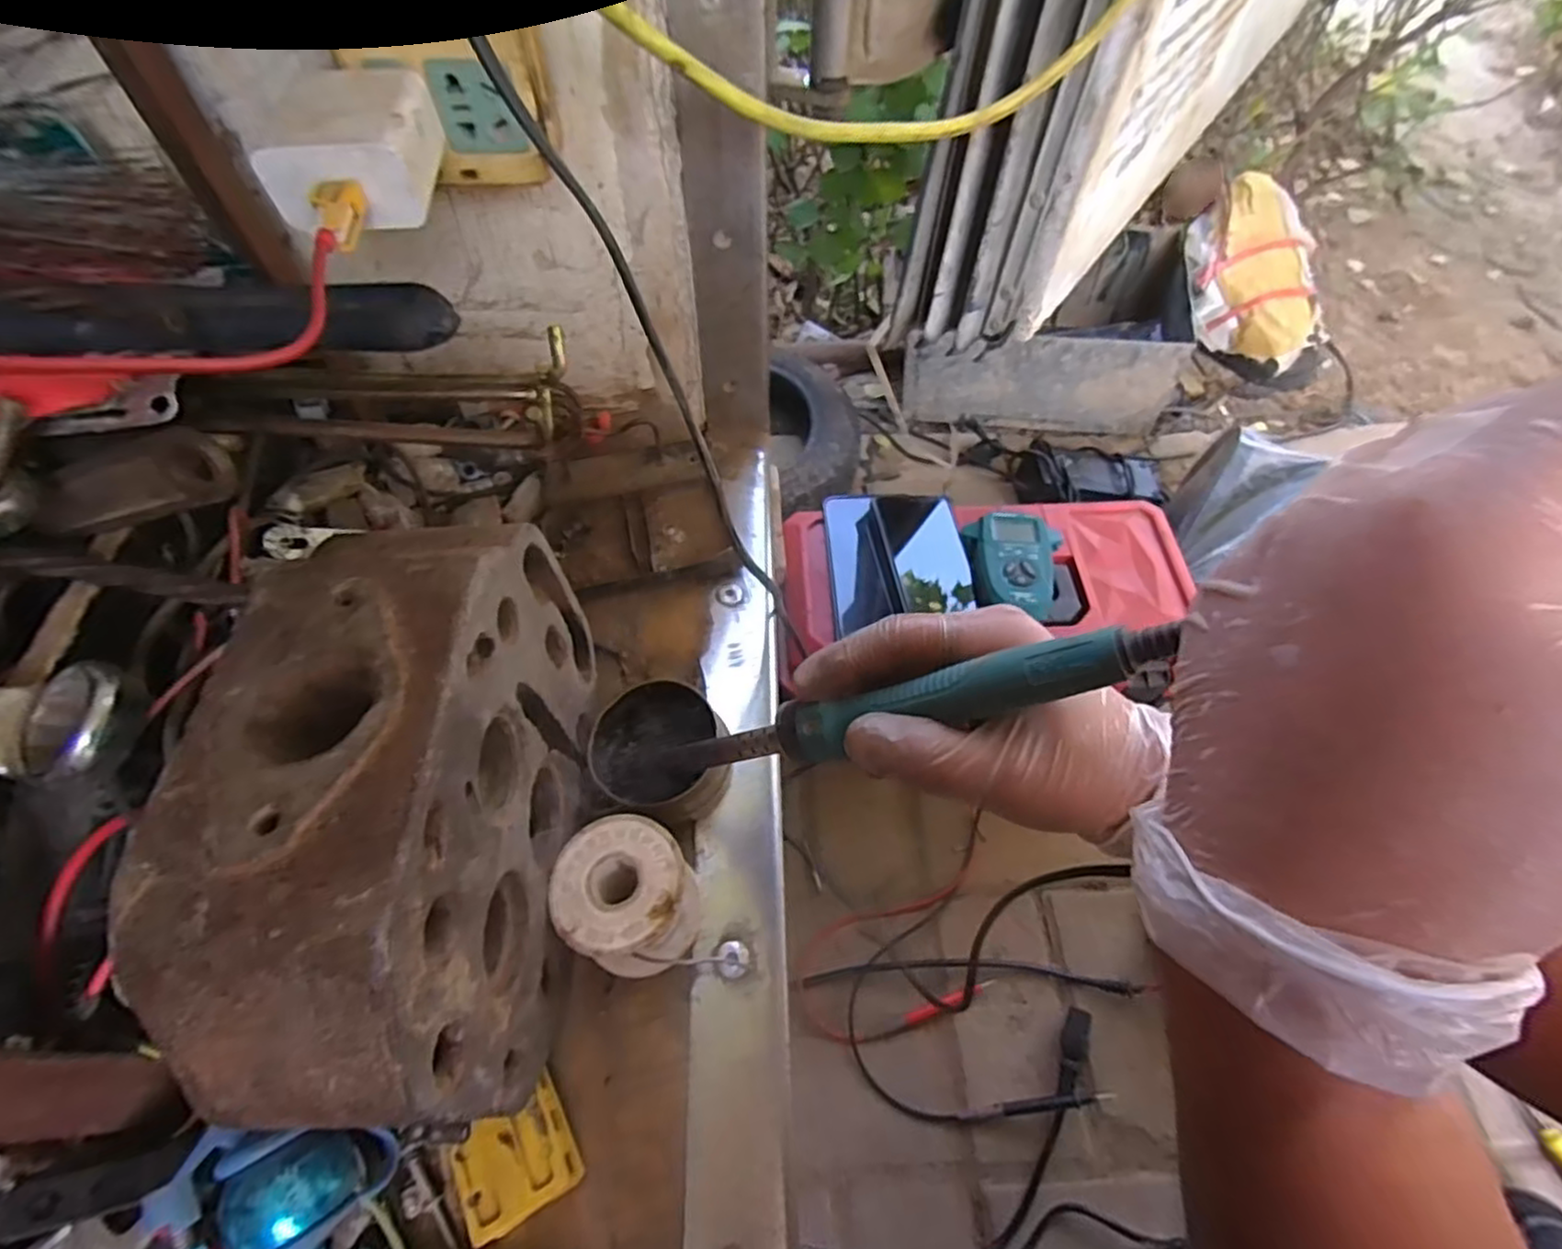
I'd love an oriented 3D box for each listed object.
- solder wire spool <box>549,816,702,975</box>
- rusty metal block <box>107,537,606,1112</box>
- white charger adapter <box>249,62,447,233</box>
[{"bbox_3d":[-0.065,0.116,0.303,0.057,0.048,0.052,0,58,0],"label":"solder wire spool"},{"bbox_3d":[-0.132,0.060,0.260,0.082,0.126,0.194,0,58,0],"label":"rusty metal block"},{"bbox_3d":[-0.164,-0.185,0.276,0.052,0.030,0.060,0,58,0],"label":"white charger adapter"}]

